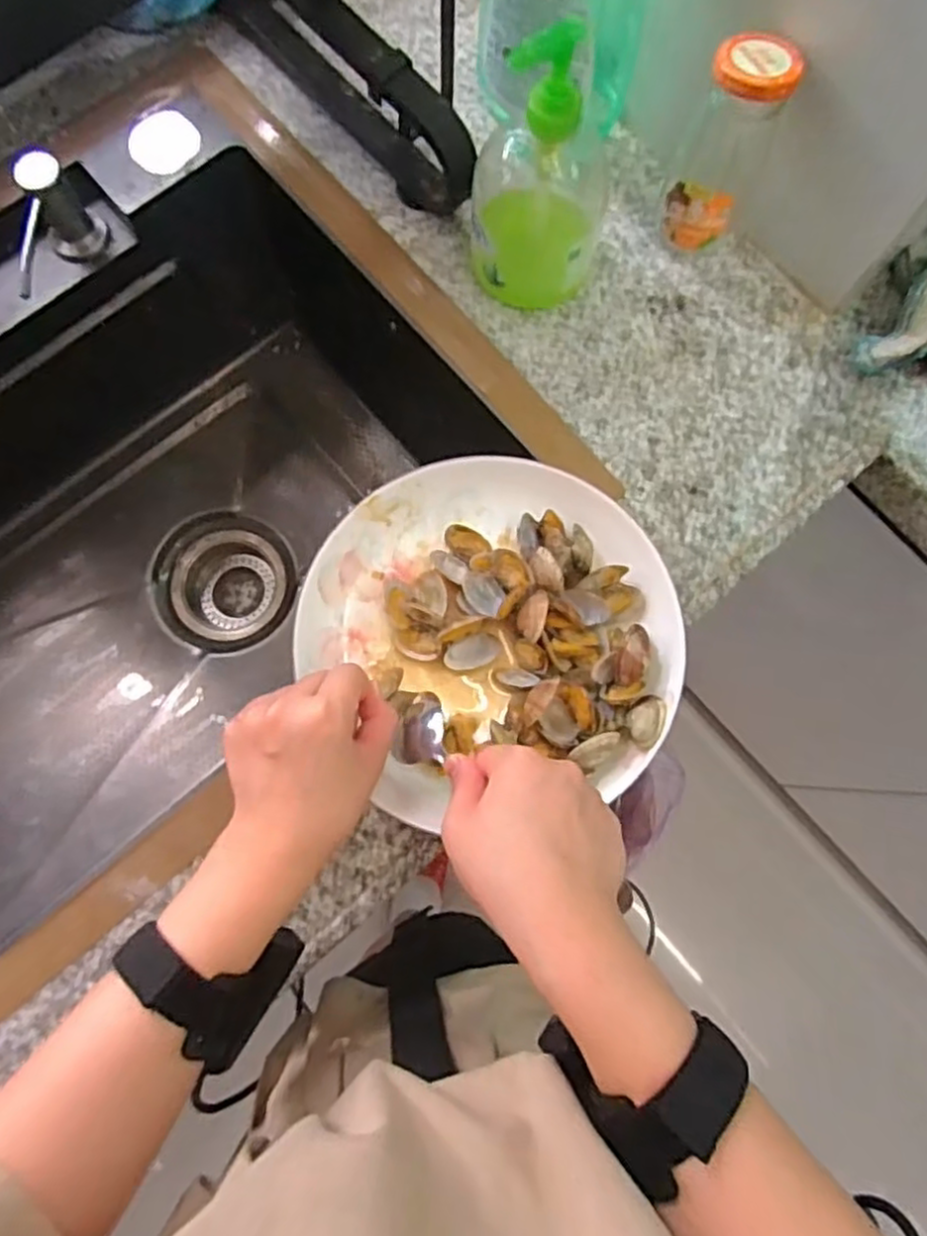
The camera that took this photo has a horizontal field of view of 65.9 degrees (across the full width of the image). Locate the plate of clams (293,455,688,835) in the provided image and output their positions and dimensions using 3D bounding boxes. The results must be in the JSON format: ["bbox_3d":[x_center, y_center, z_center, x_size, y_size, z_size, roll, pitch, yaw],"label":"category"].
[{"bbox_3d":[0.016,0.011,0.429,0.215,0.041,0.214,0,79,-1],"label":"plate of clams"}]

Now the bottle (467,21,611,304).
[{"bbox_3d":[0.049,-0.266,0.436,0.085,0.161,0.074,13,81,1],"label":"bottle"}]

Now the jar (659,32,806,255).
[{"bbox_3d":[0.165,-0.298,0.464,0.053,0.126,0.055,0,81,-1],"label":"jar"}]

